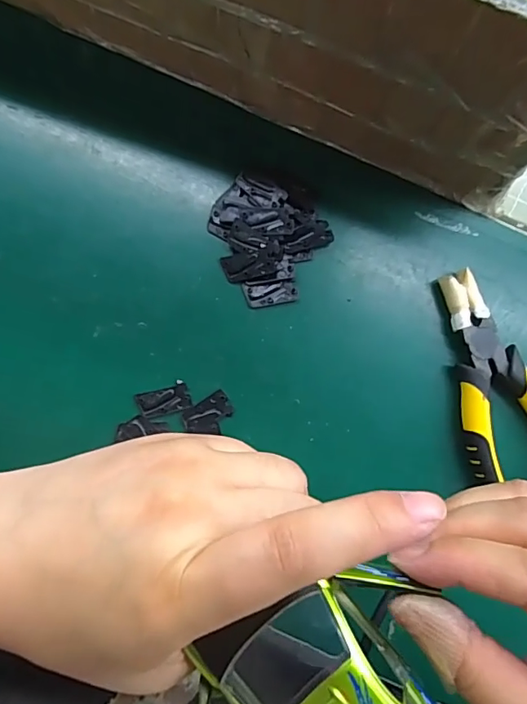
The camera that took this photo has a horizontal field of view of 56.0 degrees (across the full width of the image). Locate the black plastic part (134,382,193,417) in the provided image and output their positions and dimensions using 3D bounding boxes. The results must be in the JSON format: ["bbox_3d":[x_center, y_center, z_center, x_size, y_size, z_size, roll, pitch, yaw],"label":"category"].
[{"bbox_3d":[-0.063,0.031,0.315,0.033,0.004,0.017,-16,89,0],"label":"black plastic part"}]

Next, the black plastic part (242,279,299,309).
[{"bbox_3d":[0.005,-0.037,0.317,0.034,0.004,0.015,-4,89,0],"label":"black plastic part"}]

